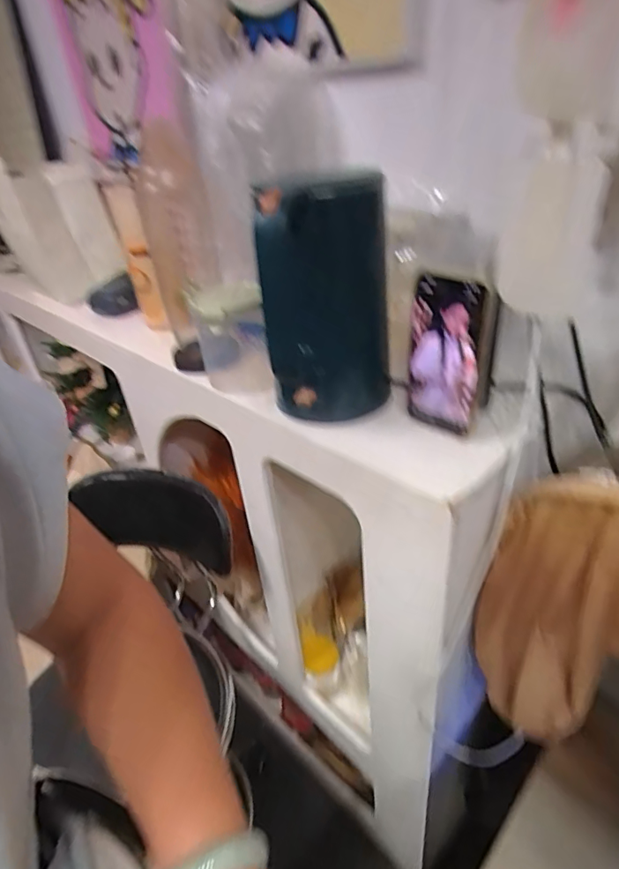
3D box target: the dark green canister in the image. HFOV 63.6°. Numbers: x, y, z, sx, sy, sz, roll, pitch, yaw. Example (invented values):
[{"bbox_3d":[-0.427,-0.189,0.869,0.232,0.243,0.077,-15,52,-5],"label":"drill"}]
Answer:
[{"bbox_3d":[0.019,-0.122,0.505,0.114,0.238,0.107,0,34,10],"label":"dark green canister"}]

